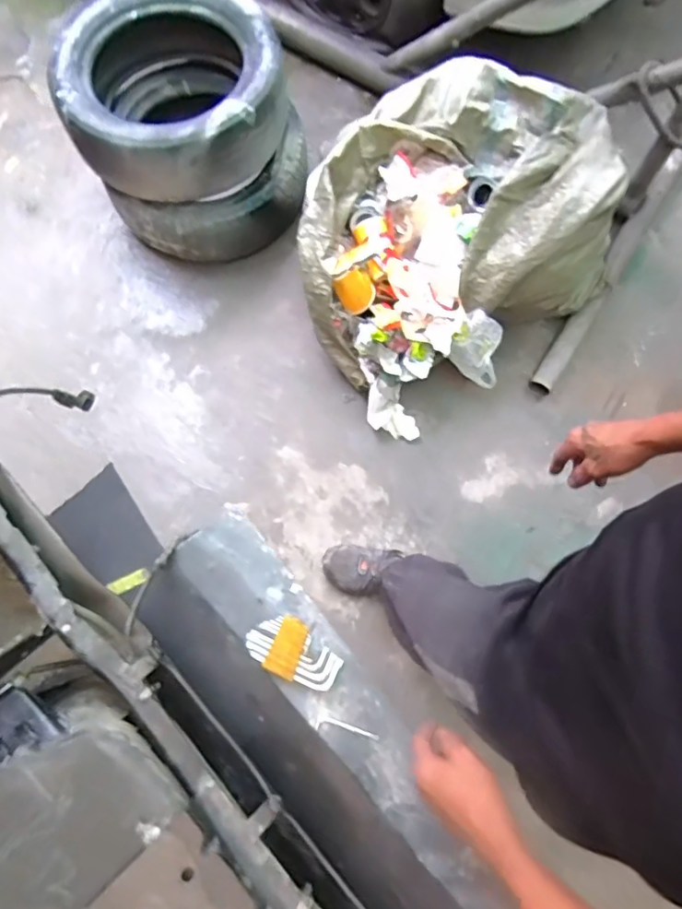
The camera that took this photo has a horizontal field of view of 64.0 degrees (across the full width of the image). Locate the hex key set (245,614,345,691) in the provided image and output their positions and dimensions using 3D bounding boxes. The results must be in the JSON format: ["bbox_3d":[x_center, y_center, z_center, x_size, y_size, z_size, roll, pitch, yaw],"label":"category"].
[{"bbox_3d":[-0.058,0.249,0.691,0.121,0.027,0.070,26,76,4],"label":"hex key set"}]

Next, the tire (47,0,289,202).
[{"bbox_3d":[-0.424,-0.929,1.362,0.533,0.163,0.569,1,76,-2],"label":"tire"}]

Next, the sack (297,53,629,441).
[{"bbox_3d":[0.258,-0.548,1.340,0.739,0.349,0.628,-35,80,-10],"label":"sack"}]

